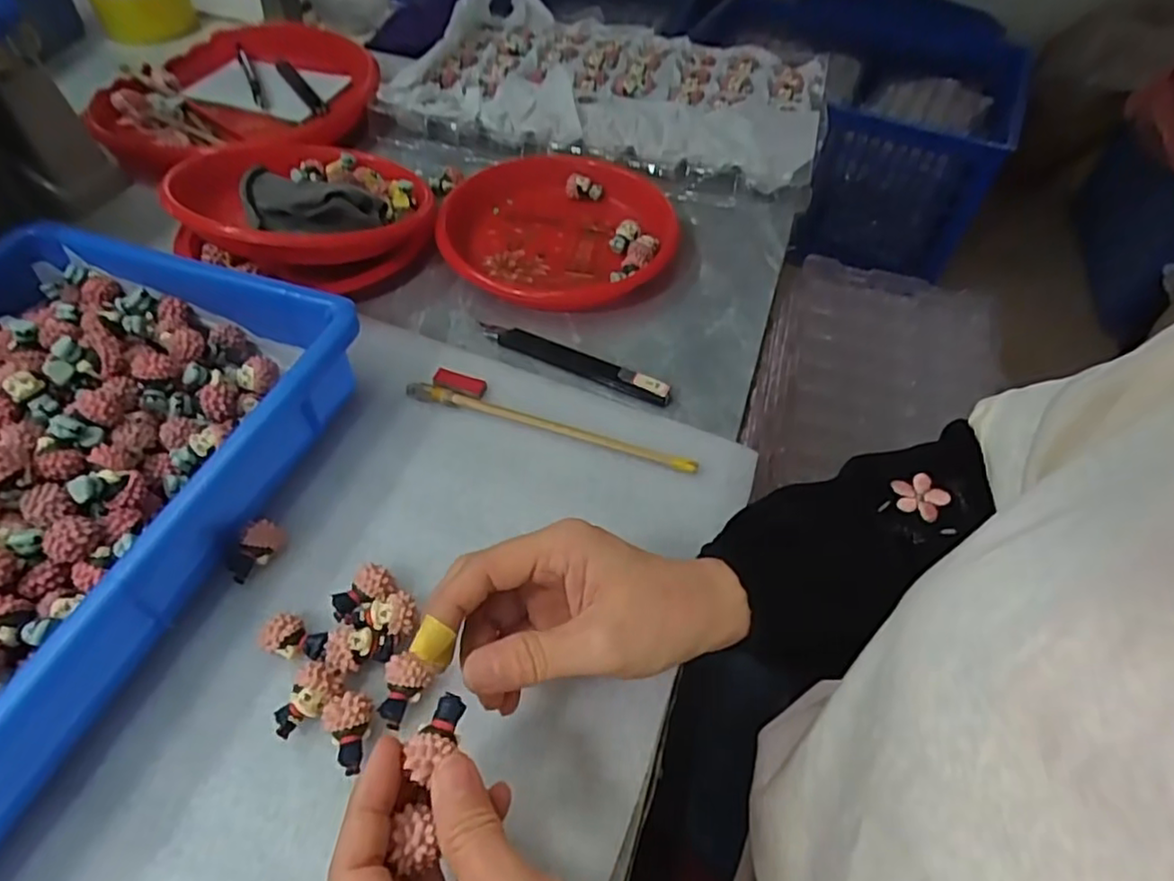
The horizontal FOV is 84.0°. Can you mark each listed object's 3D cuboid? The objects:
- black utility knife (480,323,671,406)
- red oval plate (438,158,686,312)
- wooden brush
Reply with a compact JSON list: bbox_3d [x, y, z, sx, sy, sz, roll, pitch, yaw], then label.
[{"bbox_3d":[-0.010,-0.055,0.426,0.136,0.012,0.017,23,53,13],"label":"black utility knife"},{"bbox_3d":[-0.020,-0.164,0.503,0.170,0.026,0.182,13,52,5],"label":"red oval plate"},{"bbox_3d":[-0.023,-0.009,0.394,0.181,0.008,0.010,16,52,8],"label":"wooden brush"}]

